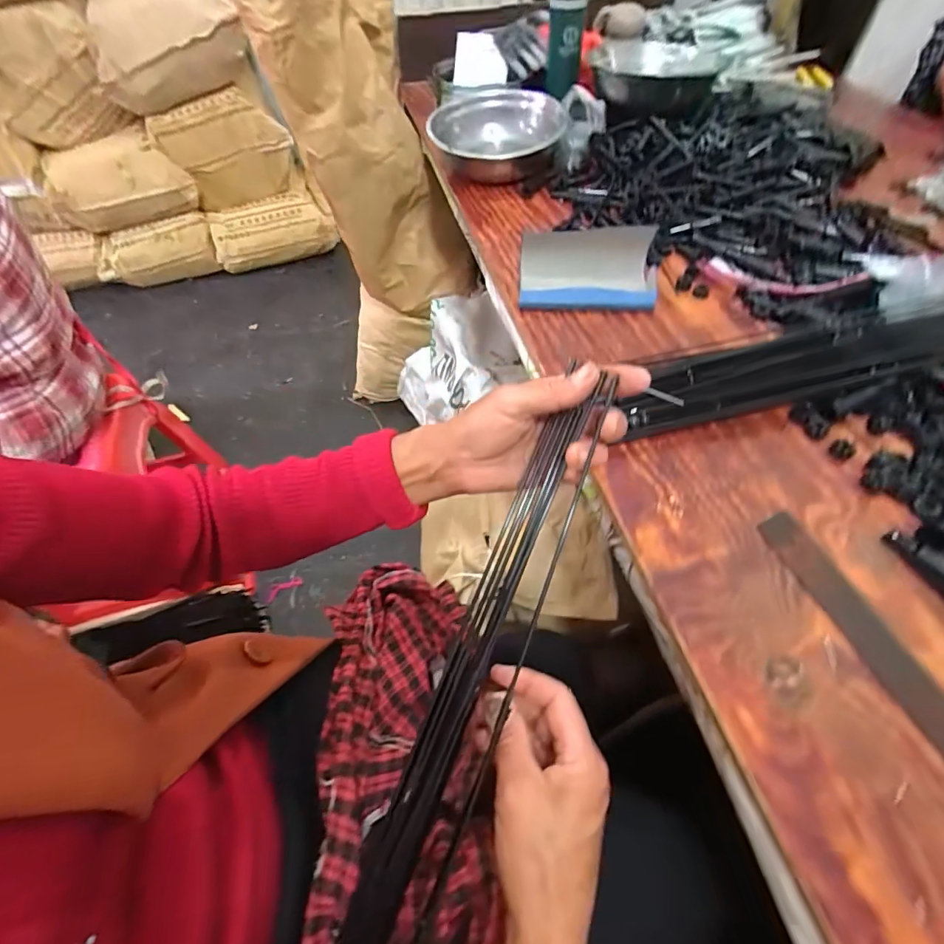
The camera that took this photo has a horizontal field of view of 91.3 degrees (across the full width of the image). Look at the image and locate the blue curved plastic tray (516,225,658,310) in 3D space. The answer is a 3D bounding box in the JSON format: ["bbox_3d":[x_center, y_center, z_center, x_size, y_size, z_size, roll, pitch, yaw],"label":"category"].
[{"bbox_3d":[0.141,-0.243,0.560,0.166,0.054,0.099,7,56,6],"label":"blue curved plastic tray"}]

